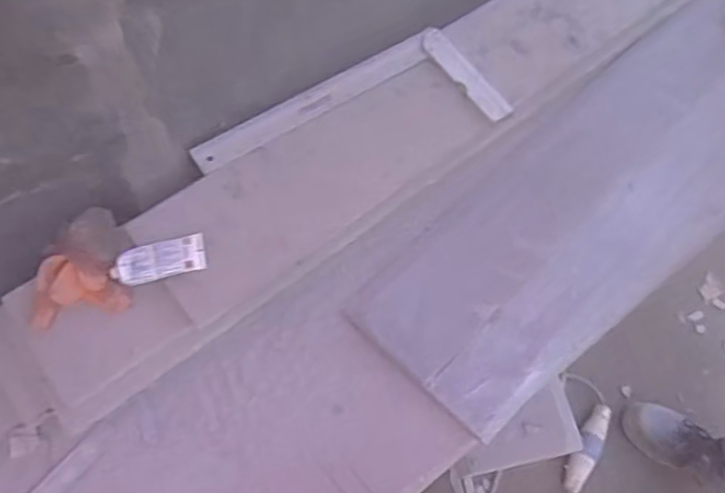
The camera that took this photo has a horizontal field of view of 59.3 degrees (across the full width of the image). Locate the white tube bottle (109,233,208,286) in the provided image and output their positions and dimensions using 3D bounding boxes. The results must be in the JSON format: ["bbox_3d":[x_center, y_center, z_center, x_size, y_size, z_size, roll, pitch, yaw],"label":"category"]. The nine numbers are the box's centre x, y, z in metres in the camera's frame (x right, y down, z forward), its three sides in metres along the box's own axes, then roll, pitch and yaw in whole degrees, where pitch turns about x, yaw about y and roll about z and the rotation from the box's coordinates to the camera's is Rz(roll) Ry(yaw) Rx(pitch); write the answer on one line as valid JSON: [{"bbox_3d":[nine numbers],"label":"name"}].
[{"bbox_3d":[-0.212,0.013,0.664,0.093,0.011,0.043,-12,62,-8],"label":"white tube bottle"}]

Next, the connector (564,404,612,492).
[{"bbox_3d":[0.486,0.439,1.377,0.053,0.038,0.199,32,65,15],"label":"connector"}]

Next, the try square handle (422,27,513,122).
[{"bbox_3d":[0.127,-0.216,0.792,0.038,0.006,0.159,-28,67,-21],"label":"try square handle"}]

